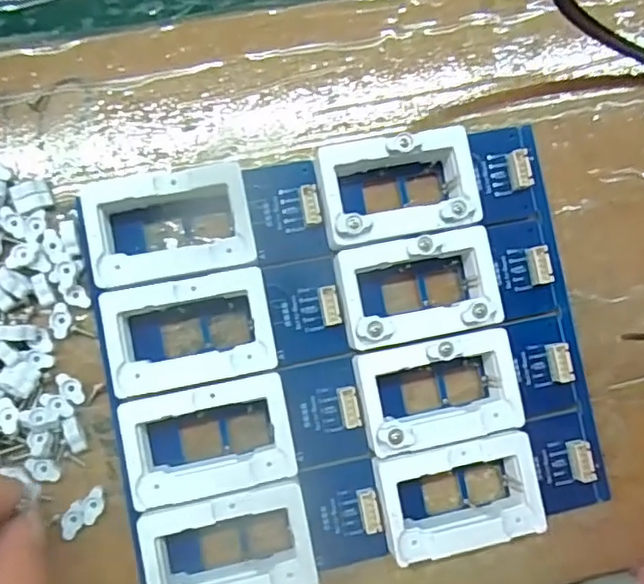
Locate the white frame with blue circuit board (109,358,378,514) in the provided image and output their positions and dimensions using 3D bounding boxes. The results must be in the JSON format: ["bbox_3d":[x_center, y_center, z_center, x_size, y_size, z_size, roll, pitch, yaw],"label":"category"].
[{"bbox_3d":[-0.028,0.053,0.234,0.090,0.015,0.040,-10,87,-7],"label":"white frame with blue circuit board"}]

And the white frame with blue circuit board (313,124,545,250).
[{"bbox_3d":[0.046,-0.045,0.248,0.096,0.019,0.040,-11,87,-7],"label":"white frame with blue circuit board"}]

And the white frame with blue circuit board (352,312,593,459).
[{"bbox_3d":[0.063,0.036,0.244,0.098,0.018,0.040,-10,87,-7],"label":"white frame with blue circuit board"}]

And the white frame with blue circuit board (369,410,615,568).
[{"bbox_3d":[0.070,0.076,0.243,0.096,0.018,0.041,-10,87,-7],"label":"white frame with blue circuit board"}]

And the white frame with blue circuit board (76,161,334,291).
[{"bbox_3d":[-0.044,-0.027,0.238,0.090,0.018,0.040,-10,87,-7],"label":"white frame with blue circuit board"}]

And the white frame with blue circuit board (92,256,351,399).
[{"bbox_3d":[-0.036,0.013,0.235,0.091,0.015,0.040,-10,87,-7],"label":"white frame with blue circuit board"}]

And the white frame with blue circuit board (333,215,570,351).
[{"bbox_3d":[0.054,-0.004,0.246,0.095,0.019,0.039,-11,87,-7],"label":"white frame with blue circuit board"}]

